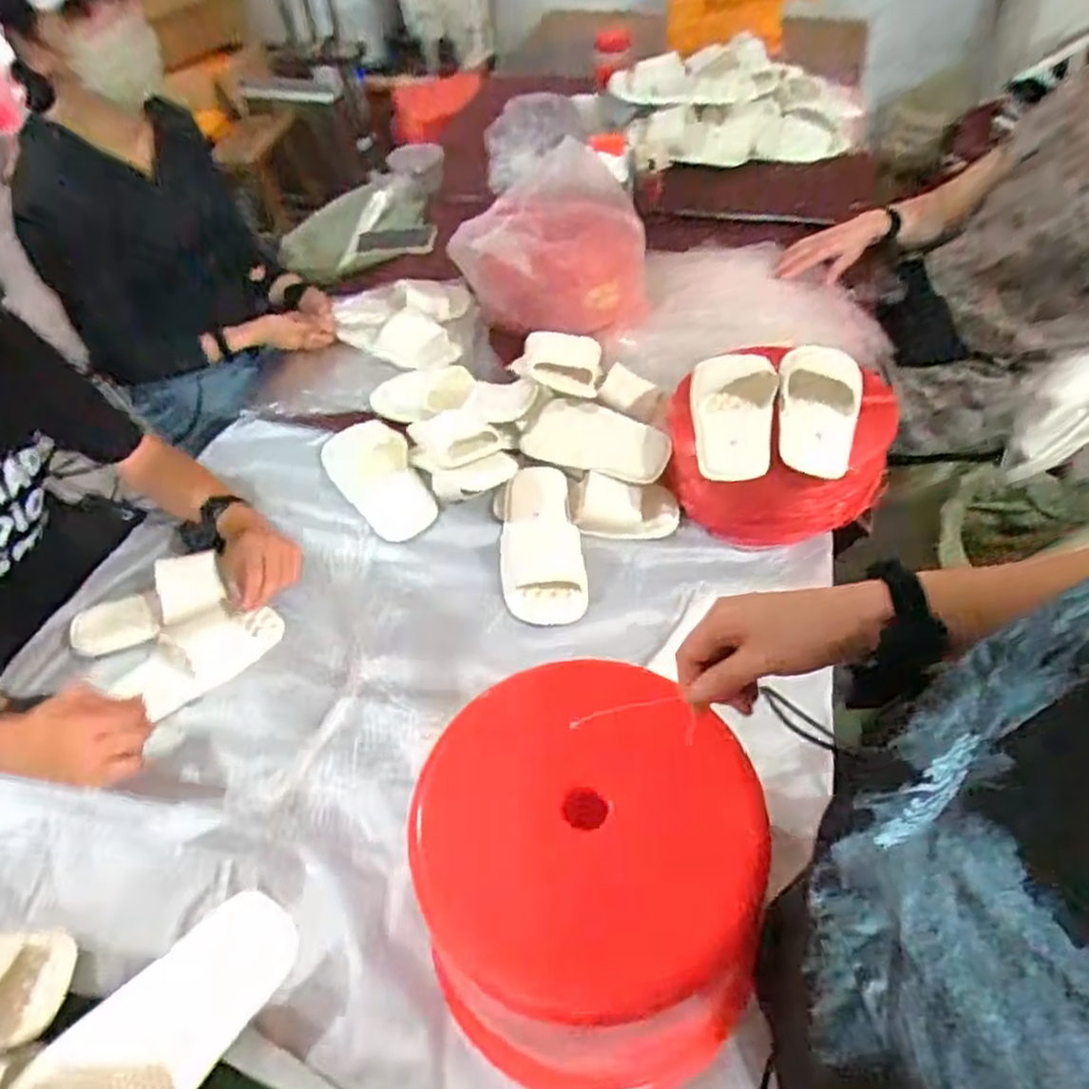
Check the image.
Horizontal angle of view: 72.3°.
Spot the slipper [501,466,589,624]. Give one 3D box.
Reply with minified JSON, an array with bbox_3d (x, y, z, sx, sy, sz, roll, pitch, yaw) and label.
[{"bbox_3d":[-0.005,-0.007,0.981,0.106,0.049,0.242,-5,51,0],"label":"slipper"}]

